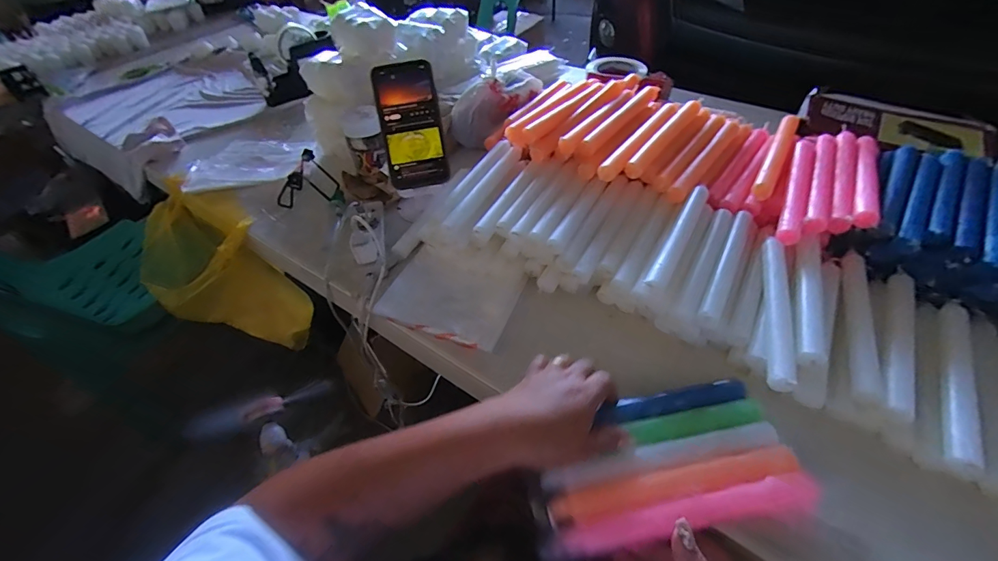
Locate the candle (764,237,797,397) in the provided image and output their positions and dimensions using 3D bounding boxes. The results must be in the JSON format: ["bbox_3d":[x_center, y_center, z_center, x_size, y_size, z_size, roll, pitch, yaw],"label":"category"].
[{"bbox_3d":[0.282,0.024,0.427,0.023,0.021,0.197,15,51,18],"label":"candle"}]

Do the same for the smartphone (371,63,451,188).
[{"bbox_3d":[-0.117,-0.207,0.562,0.077,0.160,0.015,-10,3,0],"label":"smartphone"}]

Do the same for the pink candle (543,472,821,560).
[{"bbox_3d":[0.144,0.189,0.337,0.216,0.030,0.027,-10,48,-4],"label":"pink candle"}]

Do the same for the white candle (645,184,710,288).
[{"bbox_3d":[0.207,-0.053,0.485,0.022,0.025,0.196,22,53,23],"label":"white candle"}]

